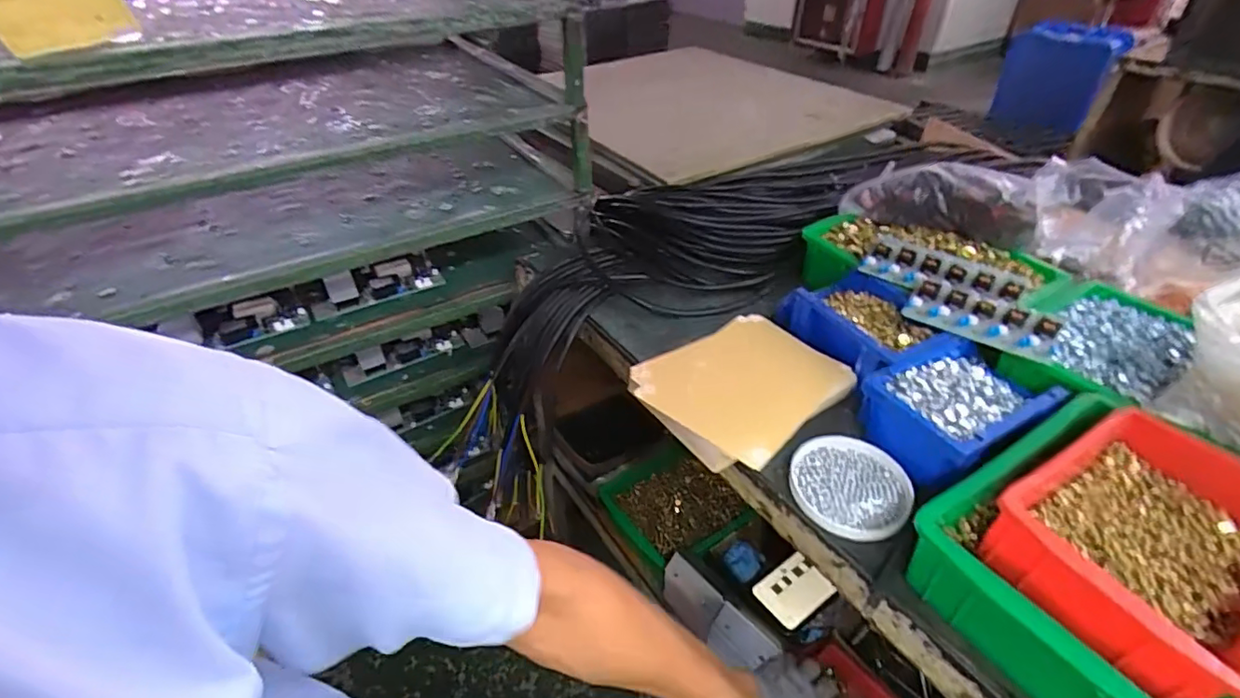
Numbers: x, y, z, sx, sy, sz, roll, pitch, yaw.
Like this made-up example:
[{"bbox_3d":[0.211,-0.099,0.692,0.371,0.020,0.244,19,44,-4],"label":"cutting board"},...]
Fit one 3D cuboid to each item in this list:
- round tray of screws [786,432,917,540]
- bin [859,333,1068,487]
[{"bbox_3d":[0.199,0.118,0.484,0.096,0.017,0.104,-1,39,1],"label":"round tray of screws"},{"bbox_3d":[0.305,0.056,0.507,0.161,0.067,0.106,-20,43,-21],"label":"bin"}]

